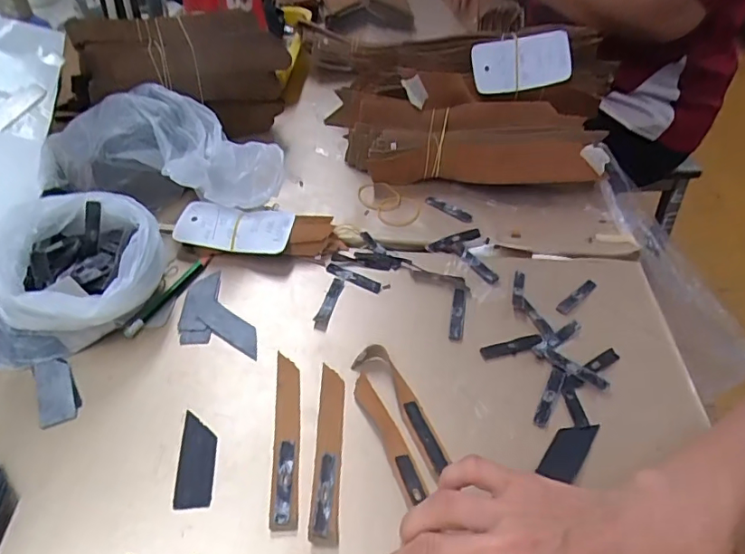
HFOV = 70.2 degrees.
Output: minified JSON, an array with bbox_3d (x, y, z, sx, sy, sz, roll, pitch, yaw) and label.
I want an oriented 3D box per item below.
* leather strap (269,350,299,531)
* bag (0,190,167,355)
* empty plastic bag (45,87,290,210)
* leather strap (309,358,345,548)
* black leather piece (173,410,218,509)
[{"bbox_3d":[-0.058,0.104,0.357,0.016,0.004,0.125,-2,44,-5],"label":"leather strap"},{"bbox_3d":[-0.216,-0.005,0.408,0.102,0.081,0.118,-2,44,-5],"label":"bag"},{"bbox_3d":[-0.183,-0.109,0.506,0.198,0.094,0.117,1,44,-3],"label":"empty plastic bag"},{"bbox_3d":[-0.029,0.110,0.351,0.017,0.005,0.124,2,44,-2],"label":"leather strap"},{"bbox_3d":[-0.114,0.117,0.344,0.022,0.004,0.064,-3,44,-7],"label":"black leather piece"}]

